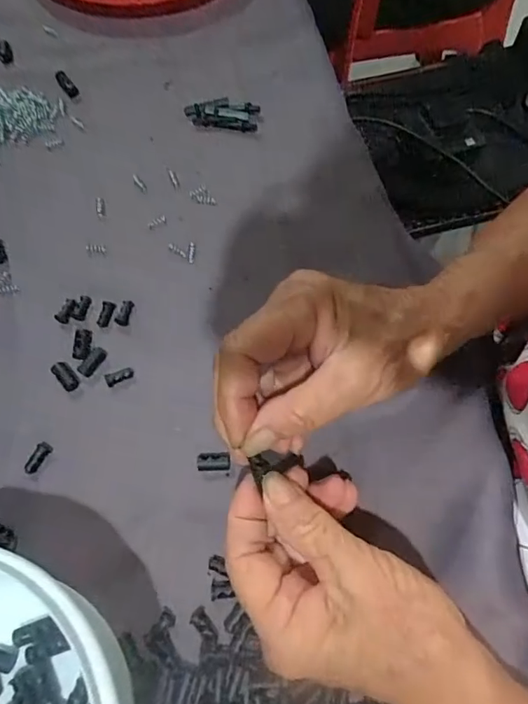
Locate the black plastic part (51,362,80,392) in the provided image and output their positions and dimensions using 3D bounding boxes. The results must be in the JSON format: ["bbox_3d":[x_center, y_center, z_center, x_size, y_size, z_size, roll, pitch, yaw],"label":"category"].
[{"bbox_3d":[-0.122,0.015,0.311,0.010,0.005,0.020,-40,86,-16],"label":"black plastic part"}]

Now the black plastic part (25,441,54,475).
[{"bbox_3d":[-0.130,0.061,0.291,0.008,0.006,0.019,25,68,11],"label":"black plastic part"}]

